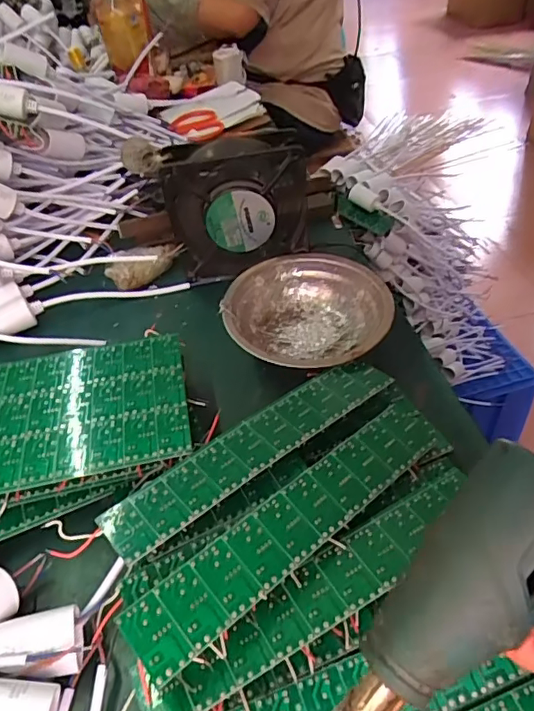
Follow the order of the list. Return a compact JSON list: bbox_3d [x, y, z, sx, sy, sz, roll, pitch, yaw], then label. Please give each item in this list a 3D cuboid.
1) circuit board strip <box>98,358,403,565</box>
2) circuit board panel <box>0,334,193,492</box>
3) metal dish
[{"bbox_3d":[-0.005,0.052,0.323,0.198,0.004,0.038,-29,46,-28],"label":"circuit board strip"},{"bbox_3d":[-0.155,0.038,0.348,0.200,0.005,0.110,-11,44,-4],"label":"circuit board panel"},{"bbox_3d":[0.033,-0.027,0.424,0.124,0.045,0.124,-4,44,3],"label":"metal dish"}]

